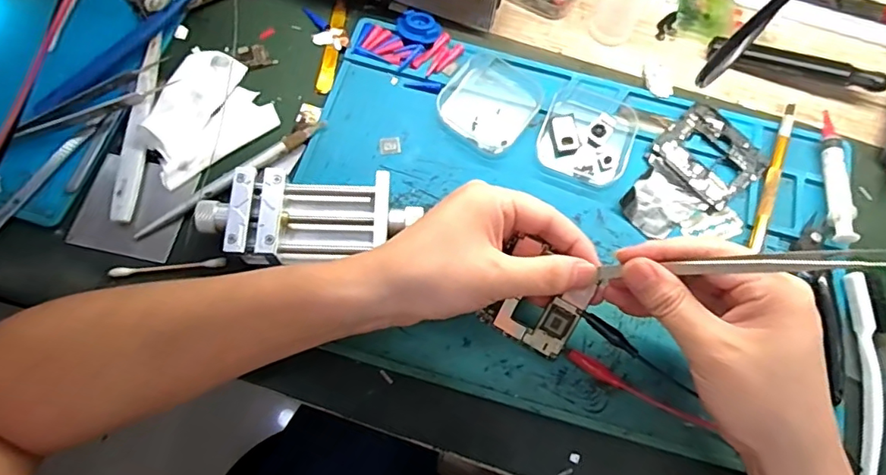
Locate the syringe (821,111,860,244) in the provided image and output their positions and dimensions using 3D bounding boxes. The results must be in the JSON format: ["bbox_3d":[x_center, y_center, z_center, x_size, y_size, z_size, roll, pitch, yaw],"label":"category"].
[{"bbox_3d":[0.277,-0.043,0.390,0.015,0.020,0.103,11,70,3],"label":"syringe"}]

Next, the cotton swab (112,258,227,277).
[{"bbox_3d":[-0.176,0.019,0.354,0.070,0.007,0.007,-6,71,-3],"label":"cotton swab"}]

